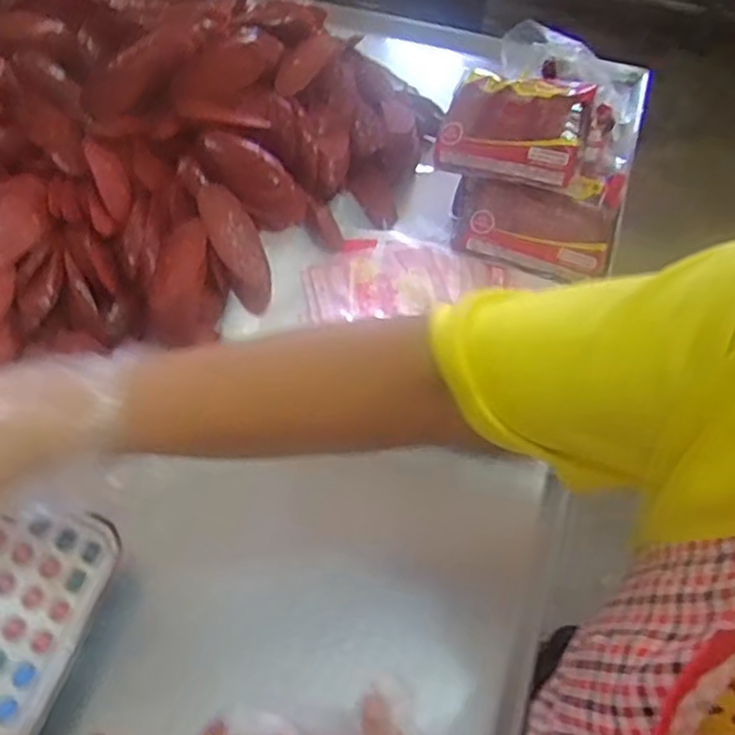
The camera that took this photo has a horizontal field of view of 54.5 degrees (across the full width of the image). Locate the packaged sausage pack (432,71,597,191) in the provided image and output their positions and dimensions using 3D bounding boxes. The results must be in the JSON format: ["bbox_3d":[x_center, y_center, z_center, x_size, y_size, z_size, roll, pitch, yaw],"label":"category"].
[{"bbox_3d":[0.135,-0.220,0.651,0.134,0.058,0.087,14,54,7],"label":"packaged sausage pack"}]

